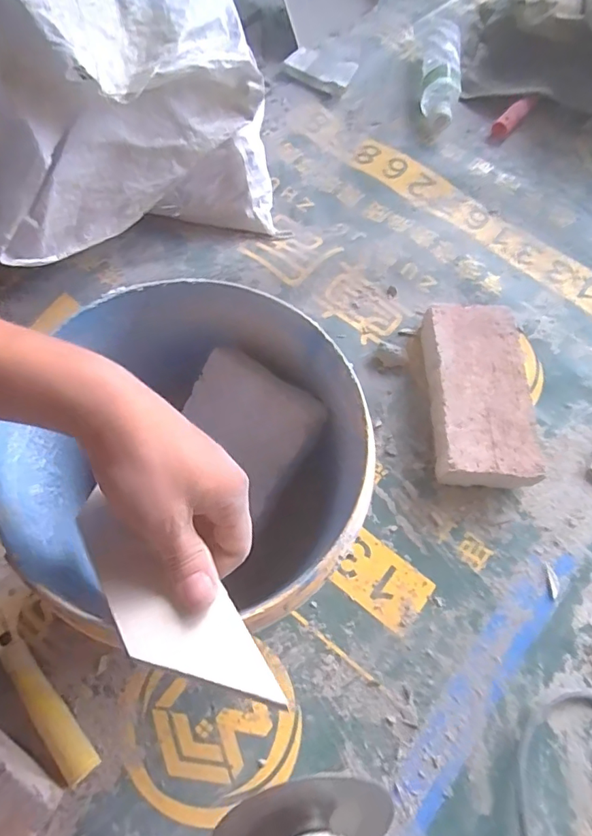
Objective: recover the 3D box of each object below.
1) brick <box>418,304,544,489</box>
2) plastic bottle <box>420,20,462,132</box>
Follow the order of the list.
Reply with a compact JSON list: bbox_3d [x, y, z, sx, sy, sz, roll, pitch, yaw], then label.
[{"bbox_3d":[0.209,-0.029,0.585,0.109,0.053,0.216,2,68,-3],"label":"brick"},{"bbox_3d":[0.230,-0.539,0.795,0.057,0.056,0.218,6,68,0],"label":"plastic bottle"}]

